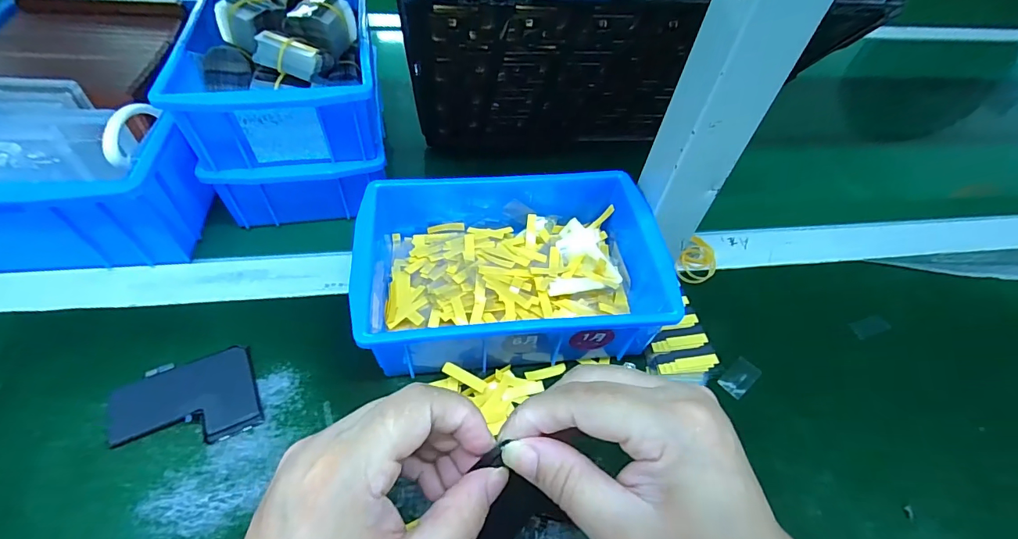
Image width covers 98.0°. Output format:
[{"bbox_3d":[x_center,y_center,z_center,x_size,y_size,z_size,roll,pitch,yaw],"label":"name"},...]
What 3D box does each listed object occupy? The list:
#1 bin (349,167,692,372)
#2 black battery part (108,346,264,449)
[{"bbox_3d":[0.000,-0.001,0.317,0.197,0.070,0.131,-3,52,-8],"label":"bin"},{"bbox_3d":[-0.198,0.081,0.270,0.078,0.004,0.058,-16,55,-18],"label":"black battery part"}]

